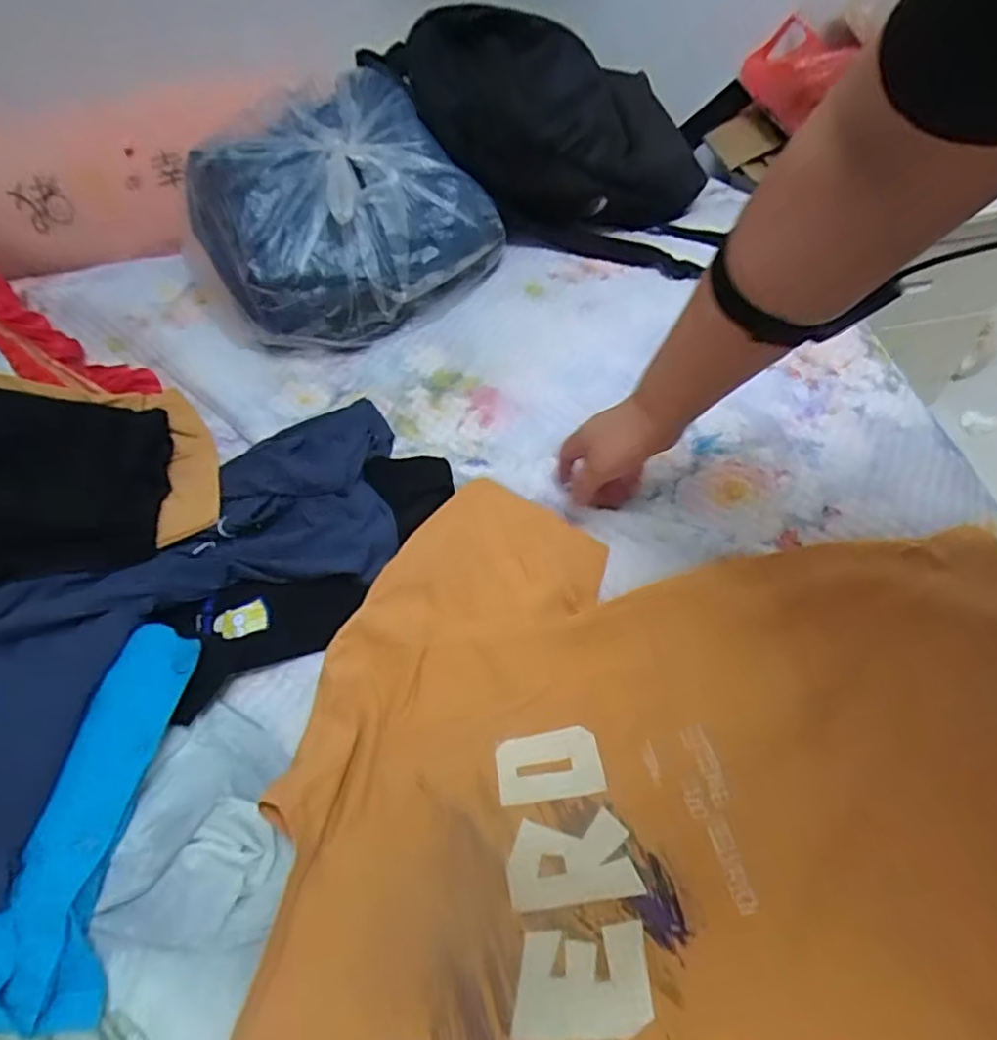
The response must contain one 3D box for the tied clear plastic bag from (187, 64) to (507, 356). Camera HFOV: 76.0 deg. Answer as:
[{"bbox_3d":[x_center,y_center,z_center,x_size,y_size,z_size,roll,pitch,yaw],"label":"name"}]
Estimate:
[{"bbox_3d":[-0.214,-0.408,0.863,0.387,0.181,0.308,-32,58,-18],"label":"tied clear plastic bag"}]

